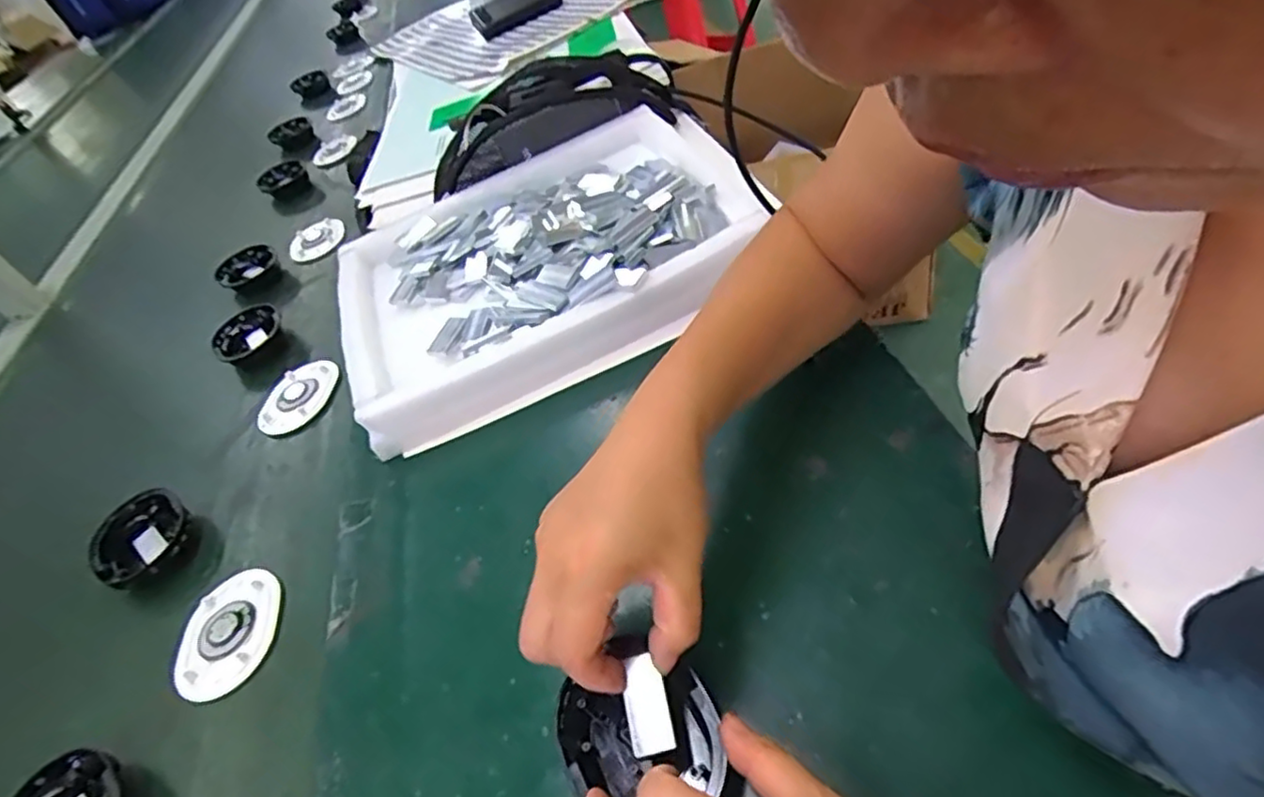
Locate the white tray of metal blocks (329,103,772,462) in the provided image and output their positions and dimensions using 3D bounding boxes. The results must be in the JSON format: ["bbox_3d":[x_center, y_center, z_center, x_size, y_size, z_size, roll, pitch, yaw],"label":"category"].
[{"bbox_3d":[-0.078,-0.137,0.602,0.393,0.053,0.314,-27,47,-2],"label":"white tray of metal blocks"}]

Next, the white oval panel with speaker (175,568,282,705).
[{"bbox_3d":[-0.274,0.159,0.449,0.072,0.014,0.087,0,50,16],"label":"white oval panel with speaker"}]

